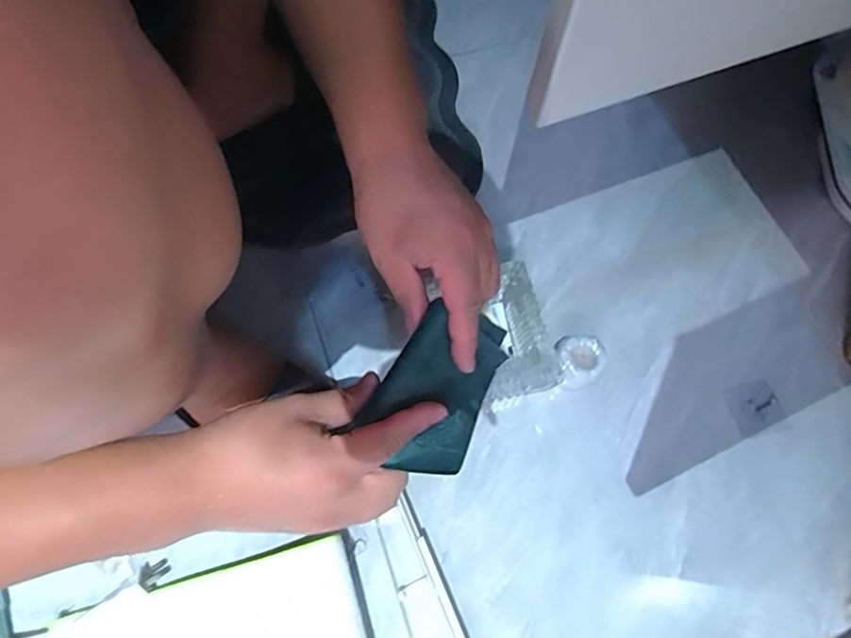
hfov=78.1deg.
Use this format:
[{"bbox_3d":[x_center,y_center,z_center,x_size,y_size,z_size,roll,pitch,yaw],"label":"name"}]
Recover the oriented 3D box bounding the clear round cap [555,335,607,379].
[{"bbox_3d":[0.164,0.046,0.565,0.051,0.043,0.050,1,66,-2],"label":"clear round cap"}]

